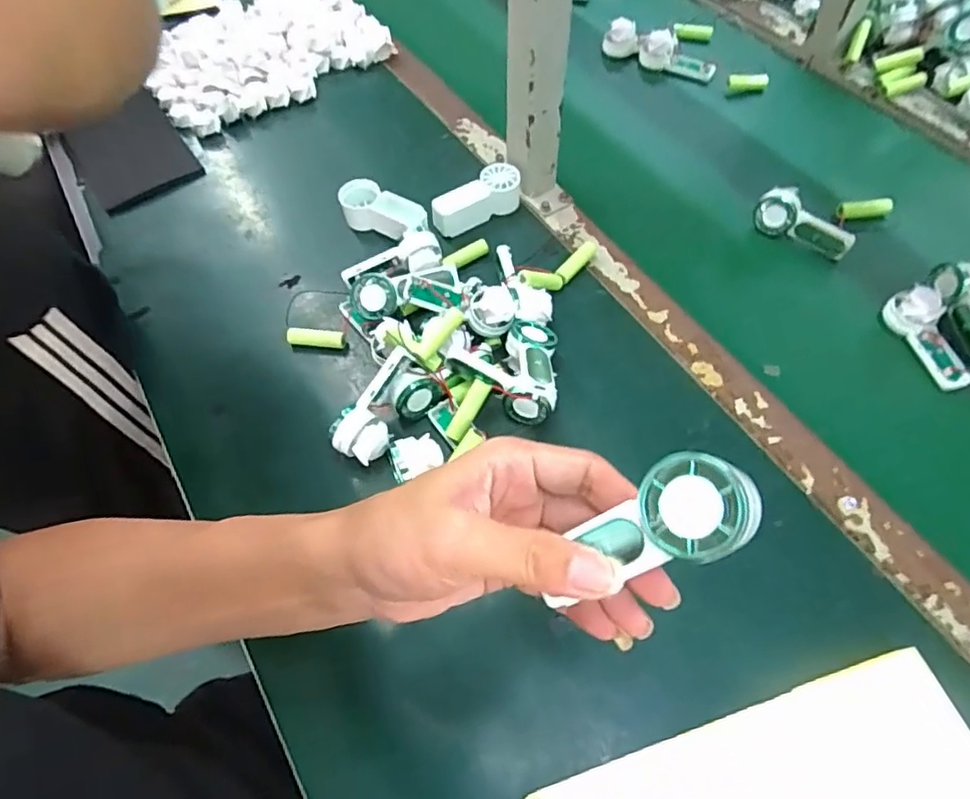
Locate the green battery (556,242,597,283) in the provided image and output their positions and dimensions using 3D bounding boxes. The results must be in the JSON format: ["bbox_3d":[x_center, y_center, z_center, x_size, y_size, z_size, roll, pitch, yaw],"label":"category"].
[{"bbox_3d":[0.086,-0.129,0.562,0.013,0.013,0.060,35,66,18],"label":"green battery"}]

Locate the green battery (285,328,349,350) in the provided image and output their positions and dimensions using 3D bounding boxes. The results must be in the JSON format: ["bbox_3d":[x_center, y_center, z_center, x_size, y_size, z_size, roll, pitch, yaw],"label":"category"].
[{"bbox_3d":[-0.150,-0.054,0.528,0.053,0.012,0.014,8,60,5],"label":"green battery"}]

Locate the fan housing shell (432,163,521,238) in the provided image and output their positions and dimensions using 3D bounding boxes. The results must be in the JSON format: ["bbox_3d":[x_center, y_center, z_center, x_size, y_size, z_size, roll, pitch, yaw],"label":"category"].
[{"bbox_3d":[-0.008,-0.196,0.593,0.094,0.032,0.037,-37,66,-19],"label":"fan housing shell"}]

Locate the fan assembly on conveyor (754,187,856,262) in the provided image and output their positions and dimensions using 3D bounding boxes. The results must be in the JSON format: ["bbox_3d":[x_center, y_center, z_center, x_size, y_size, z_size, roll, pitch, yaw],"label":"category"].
[{"bbox_3d":[0.309,-0.170,0.576,0.090,0.023,0.044,34,103,22],"label":"fan assembly on conveyor"}]

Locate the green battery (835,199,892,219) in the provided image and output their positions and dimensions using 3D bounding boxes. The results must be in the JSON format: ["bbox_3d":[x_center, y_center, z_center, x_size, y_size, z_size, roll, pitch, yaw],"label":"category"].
[{"bbox_3d":[0.383,-0.191,0.598,0.051,0.015,0.018,-2,60,-1],"label":"green battery"}]

